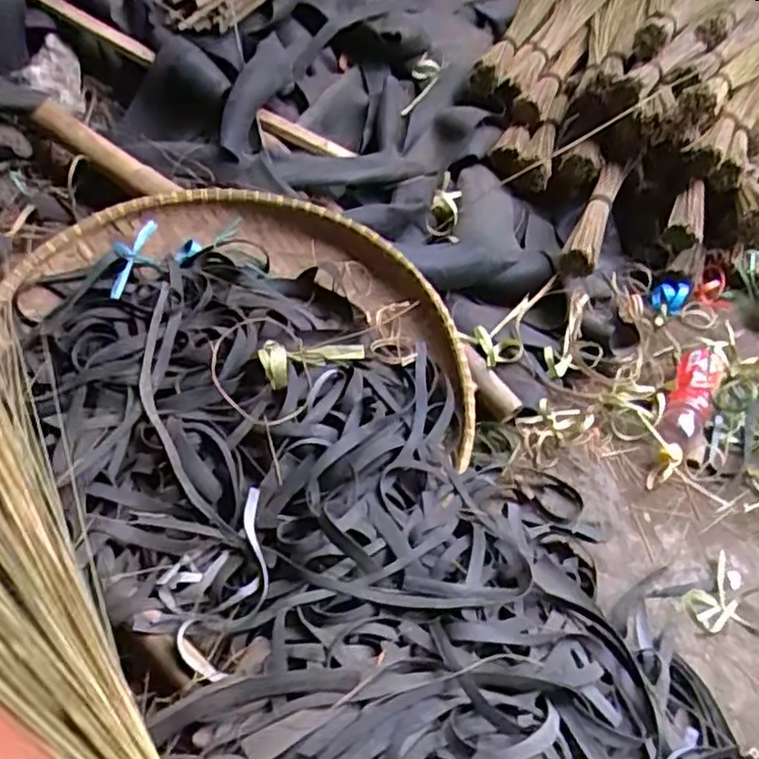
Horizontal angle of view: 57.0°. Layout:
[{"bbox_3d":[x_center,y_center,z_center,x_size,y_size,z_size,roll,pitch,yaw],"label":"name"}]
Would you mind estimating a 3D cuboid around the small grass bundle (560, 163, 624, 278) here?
[{"bbox_3d":[0.326,-0.247,1.049,0.049,0.049,0.248,20,53,14],"label":"small grass bundle"}]

